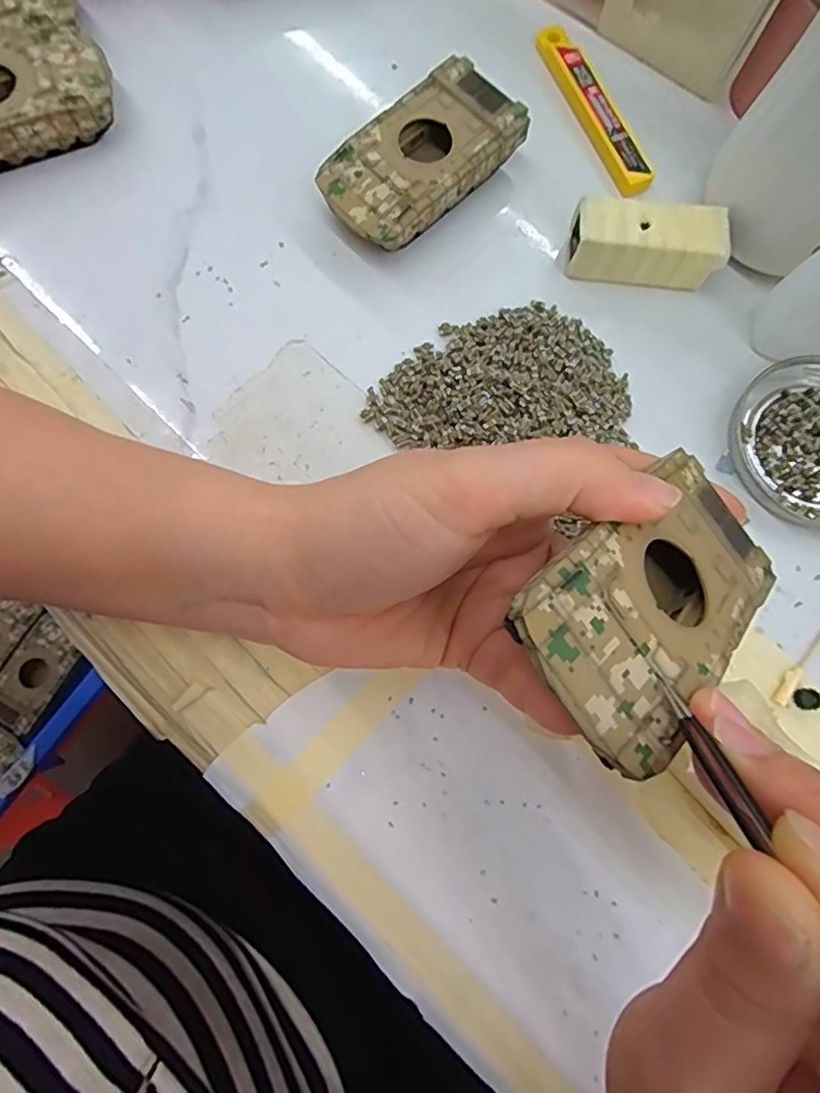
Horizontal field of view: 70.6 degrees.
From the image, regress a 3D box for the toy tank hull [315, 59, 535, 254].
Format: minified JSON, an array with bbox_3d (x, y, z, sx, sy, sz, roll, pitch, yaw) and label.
[{"bbox_3d":[0.005,-0.179,0.274,0.095,0.026,0.050,-43,82,-9],"label":"toy tank hull"}]

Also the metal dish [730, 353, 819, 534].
[{"bbox_3d":[0.187,-0.049,0.260,0.077,0.008,0.083,0,78,-1],"label":"metal dish"}]

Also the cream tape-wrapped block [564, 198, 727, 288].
[{"bbox_3d":[0.107,-0.139,0.268,0.068,0.025,0.027,4,78,0],"label":"cream tape-wrapped block"}]

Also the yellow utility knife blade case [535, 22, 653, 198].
[{"bbox_3d":[0.093,-0.221,0.293,0.022,0.008,0.105,-22,79,-5],"label":"yellow utility knife blade case"}]

